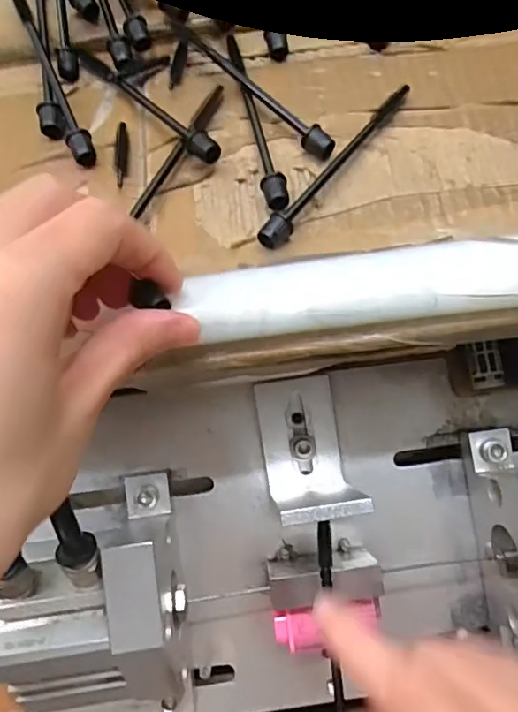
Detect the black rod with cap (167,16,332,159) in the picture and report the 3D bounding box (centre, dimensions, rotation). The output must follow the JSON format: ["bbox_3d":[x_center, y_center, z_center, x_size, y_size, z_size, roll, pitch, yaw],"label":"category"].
[{"bbox_3d":[-0.005,-0.121,0.241,0.010,0.012,0.104,-38,68,-15],"label":"black rod with cap"}]

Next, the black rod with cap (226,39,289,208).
[{"bbox_3d":[-0.001,-0.105,0.236,0.010,0.008,0.098,-10,64,-3],"label":"black rod with cap"}]

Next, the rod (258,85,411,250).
[{"bbox_3d":[0.032,-0.080,0.223,0.008,0.008,0.101,33,70,17],"label":"rod"}]

